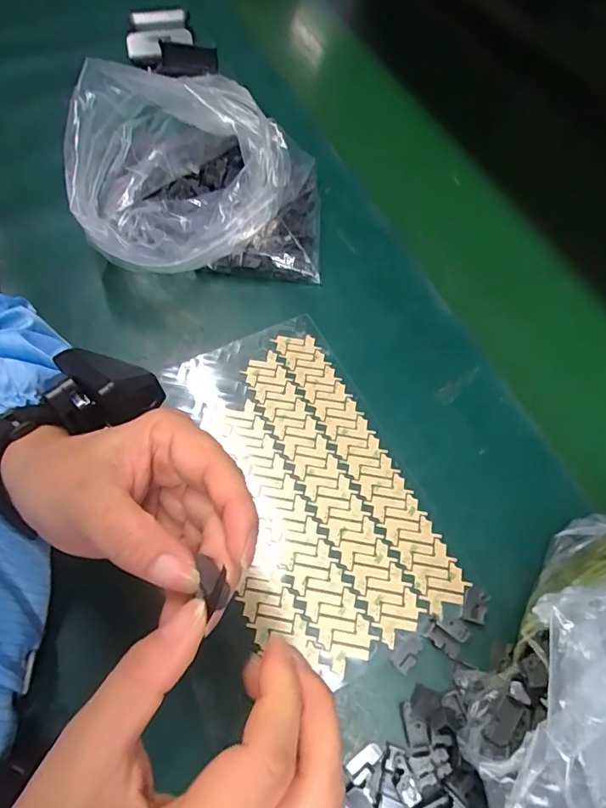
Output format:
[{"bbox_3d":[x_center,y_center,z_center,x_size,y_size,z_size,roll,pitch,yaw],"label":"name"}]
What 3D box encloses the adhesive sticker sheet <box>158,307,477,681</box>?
[{"bbox_3d":[-0.003,0.049,0.343,0.129,0.004,0.246,-23,64,-11],"label":"adhesive sticker sheet"}]

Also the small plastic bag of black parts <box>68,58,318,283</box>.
[{"bbox_3d":[-0.087,-0.188,0.418,0.204,0.109,0.170,1,61,0],"label":"small plastic bag of black parts"}]

